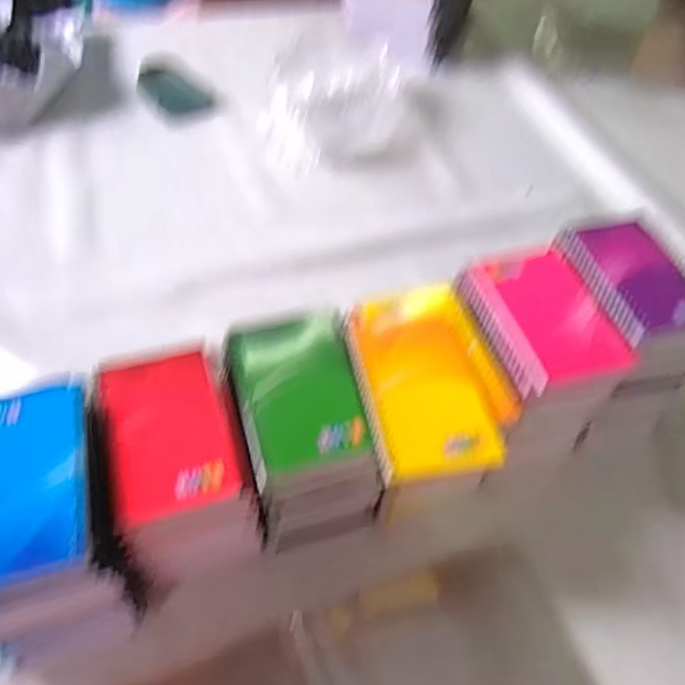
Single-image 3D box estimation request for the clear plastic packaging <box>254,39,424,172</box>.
[{"bbox_3d":[-0.009,-0.325,0.852,0.205,0.069,0.199,-3,52,-6],"label":"clear plastic packaging"}]

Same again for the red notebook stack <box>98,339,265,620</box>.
[{"bbox_3d":[-0.124,0.095,0.489,0.093,0.107,0.142,-14,54,-14],"label":"red notebook stack"}]

